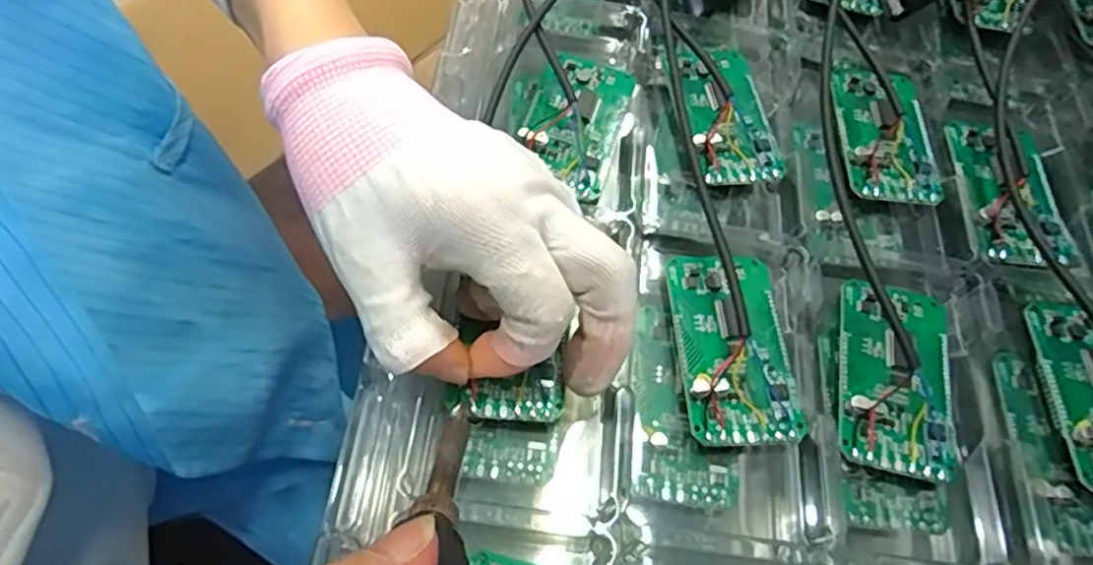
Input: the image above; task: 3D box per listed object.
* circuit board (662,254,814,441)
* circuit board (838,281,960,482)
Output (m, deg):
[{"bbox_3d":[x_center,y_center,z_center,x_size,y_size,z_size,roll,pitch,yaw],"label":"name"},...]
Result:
[{"bbox_3d":[0.069,0.022,0.255,0.041,0.008,0.072,0,61,-7],"label":"circuit board"},{"bbox_3d":[0.128,0.034,0.257,0.042,0.015,0.072,14,61,1],"label":"circuit board"}]

